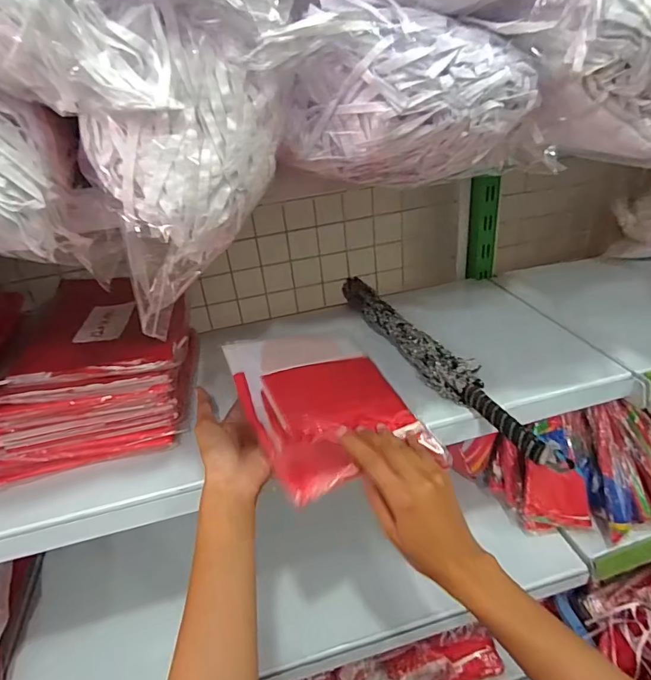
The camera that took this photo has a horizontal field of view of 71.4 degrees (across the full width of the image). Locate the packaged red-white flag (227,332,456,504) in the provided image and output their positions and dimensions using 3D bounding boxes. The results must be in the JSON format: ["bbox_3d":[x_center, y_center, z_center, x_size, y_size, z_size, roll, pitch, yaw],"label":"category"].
[{"bbox_3d":[0.004,0.064,0.491,0.180,0.021,0.222,-5,38,-29],"label":"packaged red-white flag"}]

